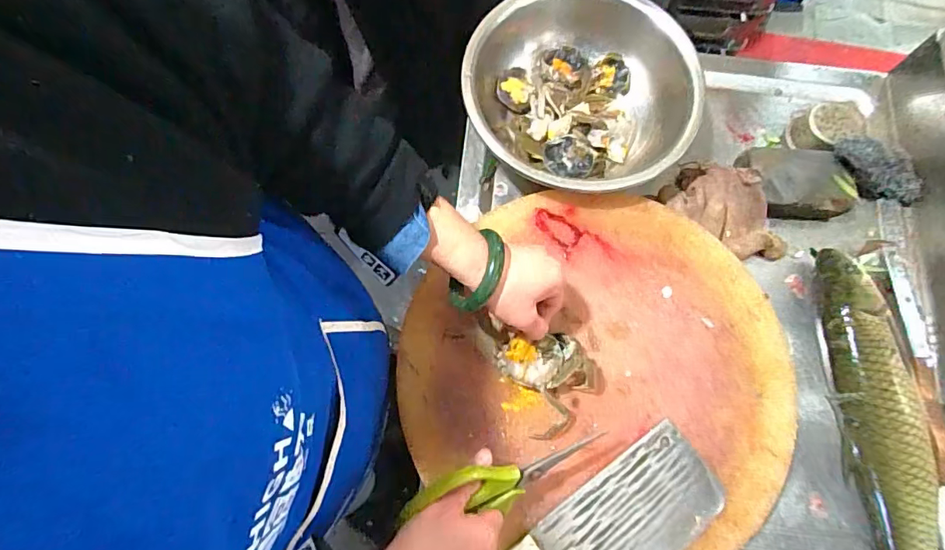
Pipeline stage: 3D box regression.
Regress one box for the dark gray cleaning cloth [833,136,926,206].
[{"bbox_3d":[0.492,-0.129,0.612,0.141,0.049,0.044,21,72,-23],"label":"dark gray cleaning cloth"}]

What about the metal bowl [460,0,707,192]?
[{"bbox_3d":[0.125,-0.228,0.624,0.271,0.084,0.271,0,73,-1],"label":"metal bowl"}]

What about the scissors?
[{"bbox_3d":[0.031,0.183,0.438,0.193,0.034,0.043,-5,72,-26],"label":"scissors"}]

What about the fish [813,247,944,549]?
[{"bbox_3d":[0.438,0.190,0.526,0.085,0.061,0.452,-2,73,-2],"label":"fish"}]

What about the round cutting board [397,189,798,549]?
[{"bbox_3d":[0.148,0.088,0.519,0.397,0.040,0.386,0,73,-1],"label":"round cutting board"}]

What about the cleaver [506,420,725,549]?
[{"bbox_3d":[0.111,0.263,0.467,0.287,0.029,0.098,-33,77,-11],"label":"cleaver"}]

